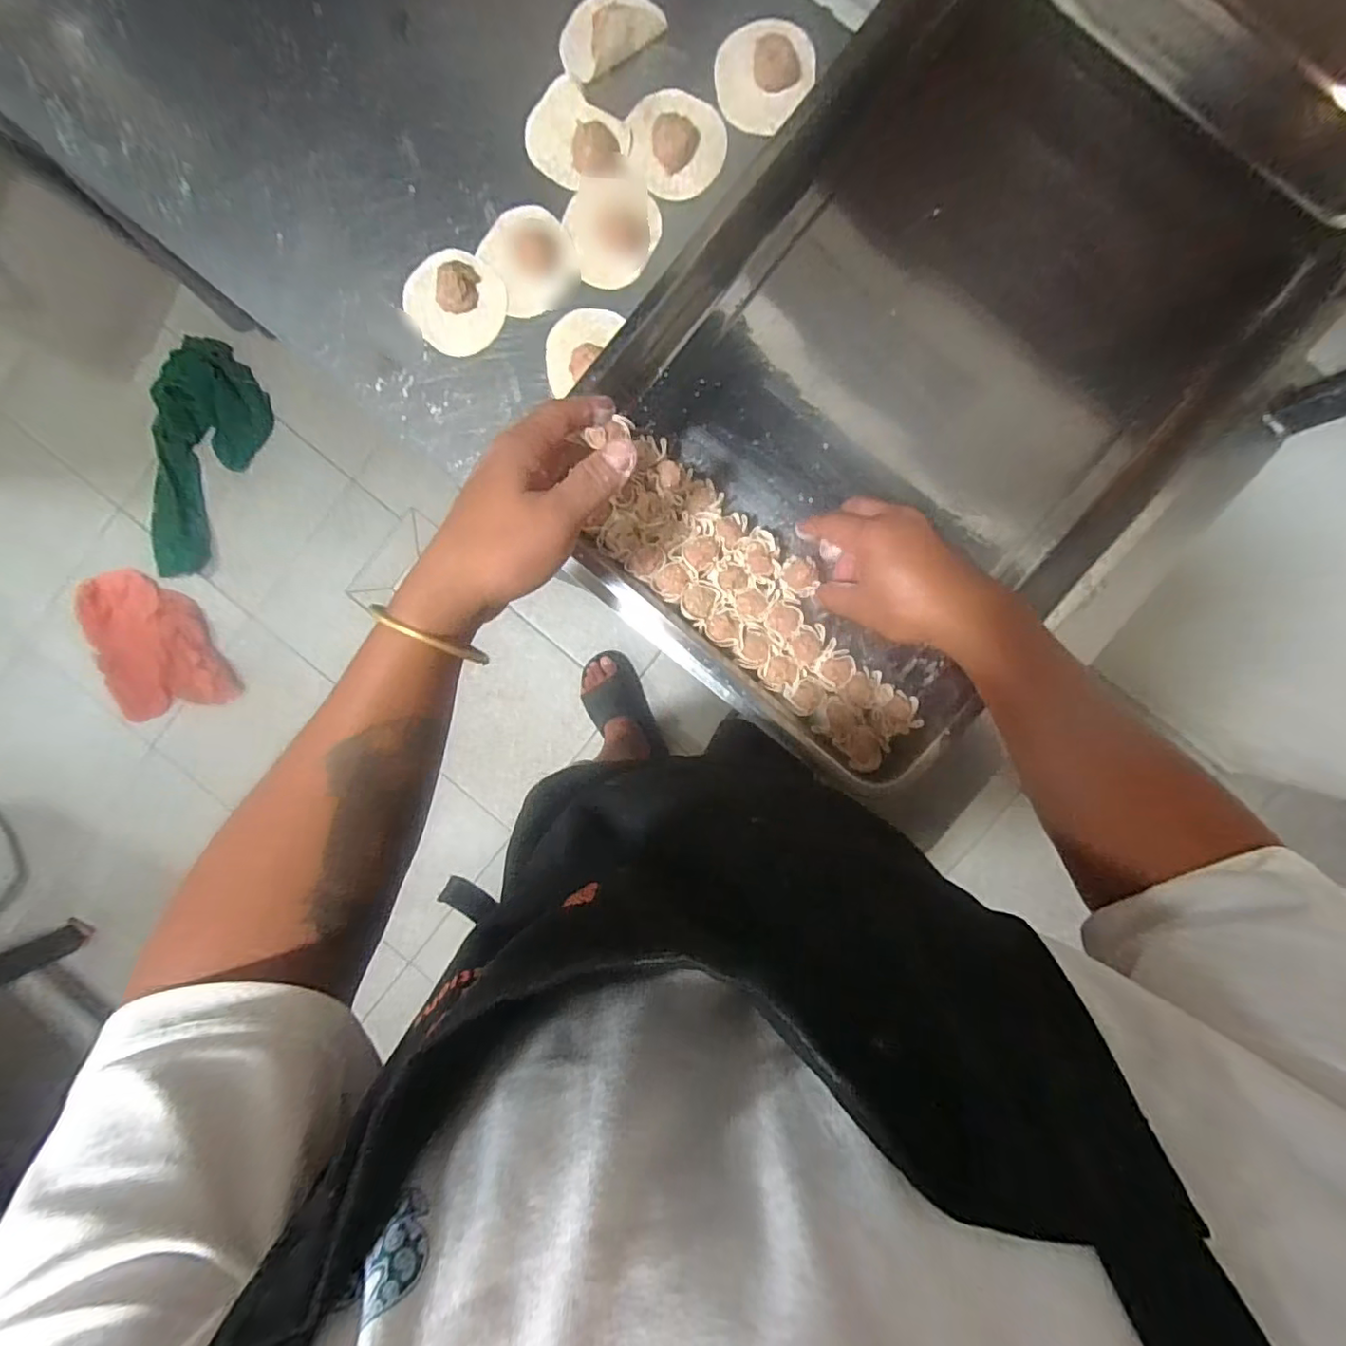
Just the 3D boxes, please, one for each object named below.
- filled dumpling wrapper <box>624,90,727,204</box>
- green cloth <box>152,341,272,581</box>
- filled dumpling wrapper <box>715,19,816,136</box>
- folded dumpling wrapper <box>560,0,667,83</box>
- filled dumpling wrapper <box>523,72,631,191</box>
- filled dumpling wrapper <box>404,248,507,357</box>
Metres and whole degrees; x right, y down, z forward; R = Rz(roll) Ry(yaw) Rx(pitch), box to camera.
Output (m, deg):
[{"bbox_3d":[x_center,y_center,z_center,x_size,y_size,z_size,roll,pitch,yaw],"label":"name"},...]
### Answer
[{"bbox_3d":[0.004,-0.426,0.470,0.074,0.018,0.084,-4,95,2],"label":"filled dumpling wrapper"},{"bbox_3d":[-1.048,-0.463,1.335,0.186,0.116,0.523,15,93,3],"label":"green cloth"},{"bbox_3d":[0.072,-0.478,0.466,0.073,0.024,0.077,0,96,1],"label":"filled dumpling wrapper"},{"bbox_3d":[-0.055,-0.516,0.467,0.082,0.021,0.059,-32,94,4],"label":"folded dumpling wrapper"},{"bbox_3d":[-0.081,-0.432,0.474,0.082,0.019,0.068,39,95,-3],"label":"filled dumpling wrapper"},{"bbox_3d":[-0.185,-0.314,0.492,0.076,0.025,0.082,0,96,1],"label":"filled dumpling wrapper"}]

